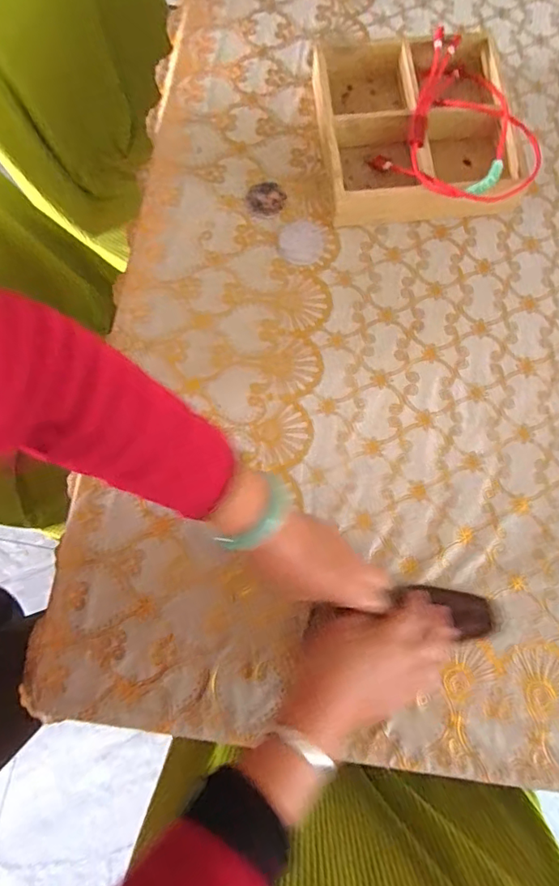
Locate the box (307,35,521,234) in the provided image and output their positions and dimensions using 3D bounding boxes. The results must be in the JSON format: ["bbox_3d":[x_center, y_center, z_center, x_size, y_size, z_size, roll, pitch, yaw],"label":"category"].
[{"bbox_3d":[0.151,-0.345,0.565,0.204,0.053,0.213,-7,77,-3],"label":"box"}]

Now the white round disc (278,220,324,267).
[{"bbox_3d":[0.023,-0.216,0.554,0.046,0.004,0.056,0,77,-1],"label":"white round disc"}]

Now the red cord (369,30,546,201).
[{"bbox_3d":[0.206,-0.339,0.562,0.159,0.057,0.192,27,78,5],"label":"red cord"}]

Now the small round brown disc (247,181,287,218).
[{"bbox_3d":[-0.016,-0.270,0.566,0.041,0.007,0.039,44,80,8],"label":"small round brown disc"}]

